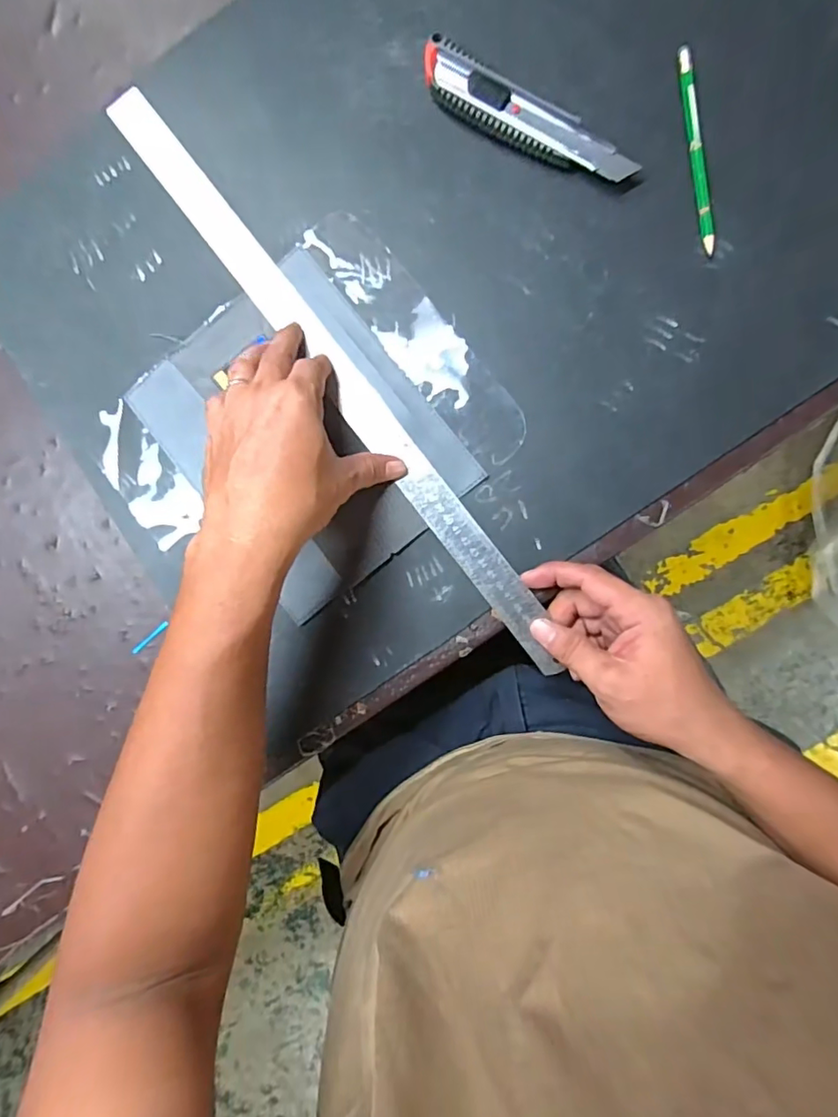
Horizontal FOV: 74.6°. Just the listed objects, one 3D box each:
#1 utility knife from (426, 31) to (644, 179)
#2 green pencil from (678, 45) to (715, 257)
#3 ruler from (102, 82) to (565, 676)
[{"bbox_3d":[0.071,-0.302,0.379,0.165,0.019,0.032,37,94,5],"label":"utility knife"},{"bbox_3d":[0.187,-0.275,0.370,0.009,0.006,0.140,-7,89,6],"label":"green pencil"},{"bbox_3d":[-0.061,-0.136,0.401,0.028,0.006,0.516,-38,87,3],"label":"ruler"}]

